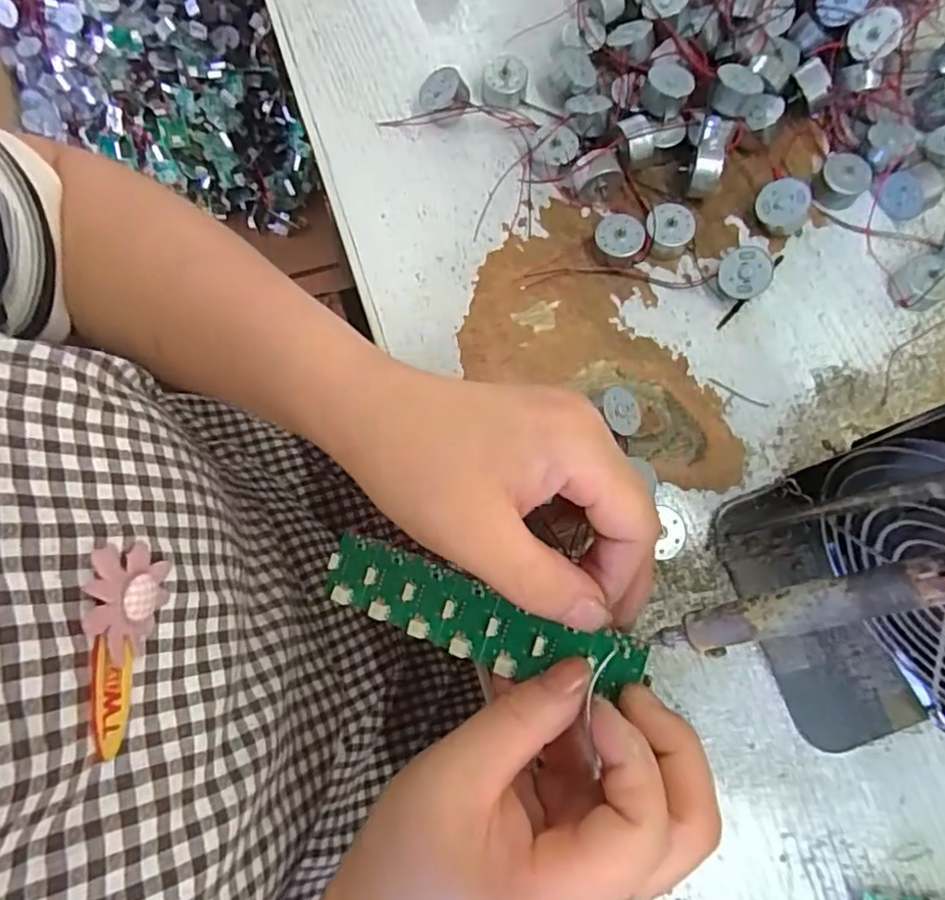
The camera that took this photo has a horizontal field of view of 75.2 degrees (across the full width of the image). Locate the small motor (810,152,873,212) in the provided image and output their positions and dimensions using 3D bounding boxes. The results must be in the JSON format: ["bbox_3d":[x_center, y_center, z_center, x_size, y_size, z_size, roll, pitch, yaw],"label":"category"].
[{"bbox_3d":[0.185,-0.135,0.308,0.023,0.014,0.024,0,77,0],"label":"small motor"}]

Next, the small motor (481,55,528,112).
[{"bbox_3d":[0.017,-0.189,0.320,0.023,0.014,0.023,0,77,0],"label":"small motor"}]

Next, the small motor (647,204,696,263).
[{"bbox_3d":[0.097,-0.107,0.303,0.022,0.014,0.024,0,77,0],"label":"small motor"}]

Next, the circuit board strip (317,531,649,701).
[{"bbox_3d":[-0.002,0.065,0.242,0.134,0.007,0.030,14,76,25],"label":"circuit board strip"}]

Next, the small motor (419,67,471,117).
[{"bbox_3d":[-0.014,-0.180,0.318,0.025,0.019,0.022,-4,77,0],"label":"small motor"}]

